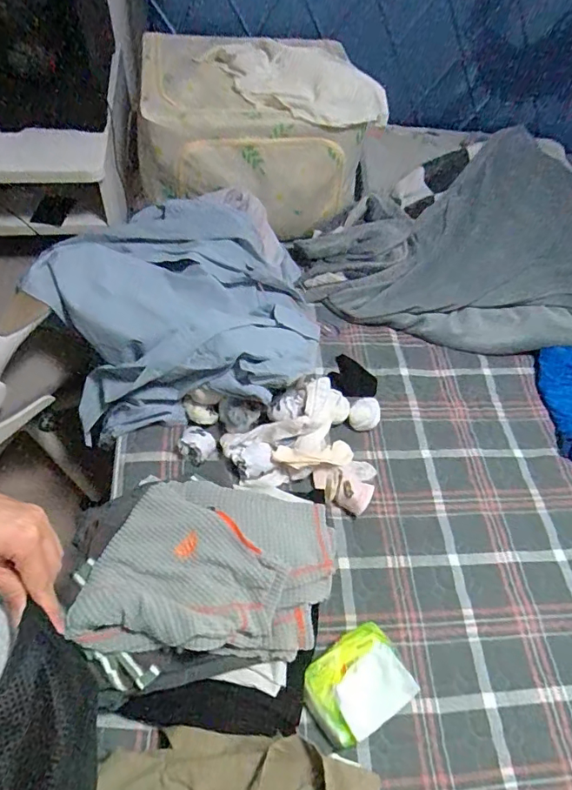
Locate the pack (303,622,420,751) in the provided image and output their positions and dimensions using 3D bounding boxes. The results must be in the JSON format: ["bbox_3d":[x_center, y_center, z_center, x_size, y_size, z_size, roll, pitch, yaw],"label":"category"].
[{"bbox_3d":[0.097,0.402,0.683,0.142,0.053,0.114,-26,61,-21],"label":"pack"}]

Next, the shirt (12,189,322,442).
[{"bbox_3d":[-0.216,-0.188,0.995,0.545,0.189,0.513,2,55,-4],"label":"shirt"}]

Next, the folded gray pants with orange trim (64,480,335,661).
[{"bbox_3d":[-0.099,0.225,0.675,0.322,0.071,0.229,3,55,-3],"label":"folded gray pants with orange trim"}]

